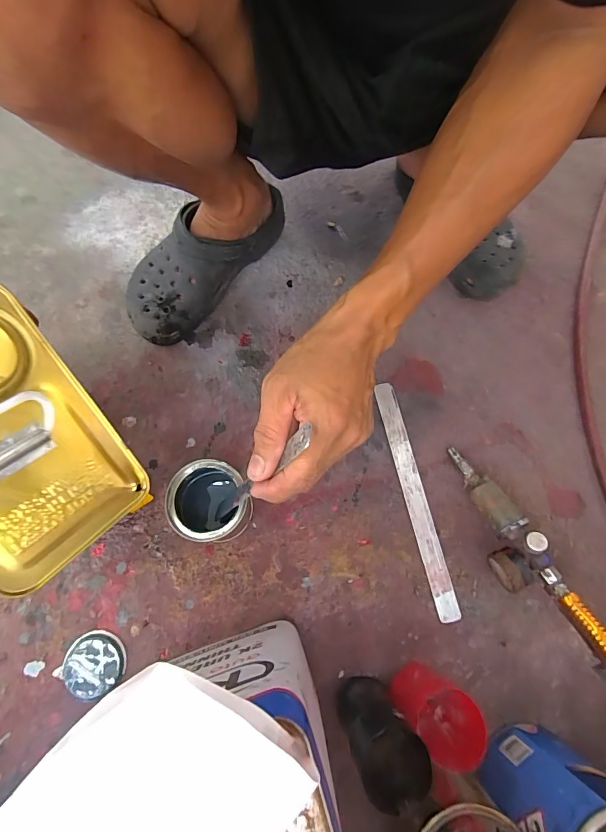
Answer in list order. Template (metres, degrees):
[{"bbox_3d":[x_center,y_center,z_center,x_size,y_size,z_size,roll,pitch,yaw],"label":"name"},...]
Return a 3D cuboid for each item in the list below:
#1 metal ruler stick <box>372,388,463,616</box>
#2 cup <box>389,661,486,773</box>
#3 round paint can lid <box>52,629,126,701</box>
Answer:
[{"bbox_3d":[0.134,0.092,0.465,0.026,0.004,0.279,-11,74,-6],"label":"metal ruler stick"},{"bbox_3d":[0.122,0.273,0.357,0.056,0.104,0.053,1,73,-2],"label":"cup"},{"bbox_3d":[-0.215,0.256,0.396,0.059,0.015,0.058,1,73,-2],"label":"round paint can lid"}]

